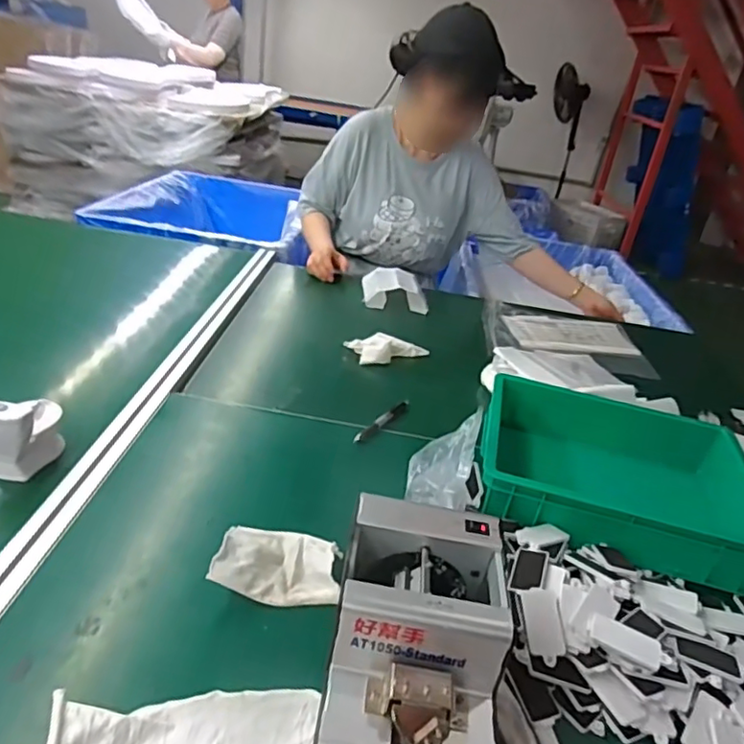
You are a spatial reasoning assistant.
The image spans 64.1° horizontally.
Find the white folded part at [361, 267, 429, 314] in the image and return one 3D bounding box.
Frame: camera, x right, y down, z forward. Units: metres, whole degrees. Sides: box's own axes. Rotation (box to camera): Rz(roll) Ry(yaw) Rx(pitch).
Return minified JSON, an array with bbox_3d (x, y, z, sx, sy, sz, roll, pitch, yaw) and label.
[{"bbox_3d":[0.047,-0.178,1.272,0.144,0.051,0.128,8,29,-2],"label":"white folded part"}]

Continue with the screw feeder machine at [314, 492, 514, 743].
[{"bbox_3d":[0.033,0.220,0.472,0.124,0.145,0.174,11,29,3],"label":"screw feeder machine"}]

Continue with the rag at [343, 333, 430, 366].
[{"bbox_3d":[0.031,-0.041,1.035,0.149,0.035,0.059,1,30,-15],"label":"rag"}]

